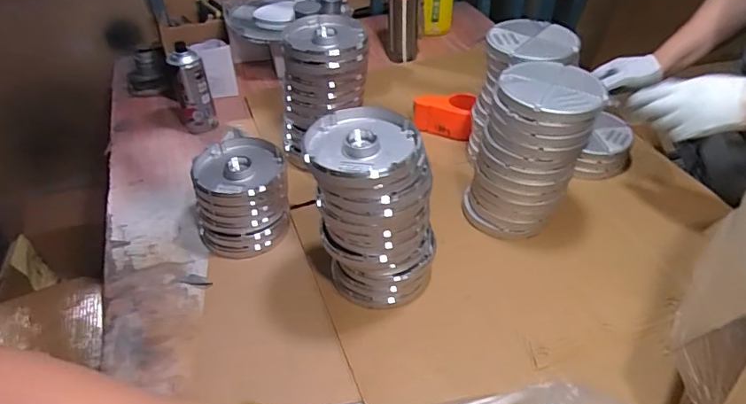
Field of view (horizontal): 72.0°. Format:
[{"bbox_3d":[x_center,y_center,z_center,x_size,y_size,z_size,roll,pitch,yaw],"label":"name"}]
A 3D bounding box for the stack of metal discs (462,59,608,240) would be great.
[{"bbox_3d":[0.229,-0.074,0.761,0.144,0.225,0.140,15,45,17],"label":"stack of metal discs"}]

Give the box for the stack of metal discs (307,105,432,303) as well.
[{"bbox_3d":[0.003,0.017,0.681,0.142,0.233,0.140,-13,44,-12],"label":"stack of metal discs"}]

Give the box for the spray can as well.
[{"bbox_3d":[-0.351,-0.219,0.992,0.064,0.170,0.060,-1,43,1],"label":"spray can"}]

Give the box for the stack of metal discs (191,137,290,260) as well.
[{"bbox_3d":[-0.201,-0.011,0.805,0.133,0.110,0.155,-7,43,-5],"label":"stack of metal discs"}]

